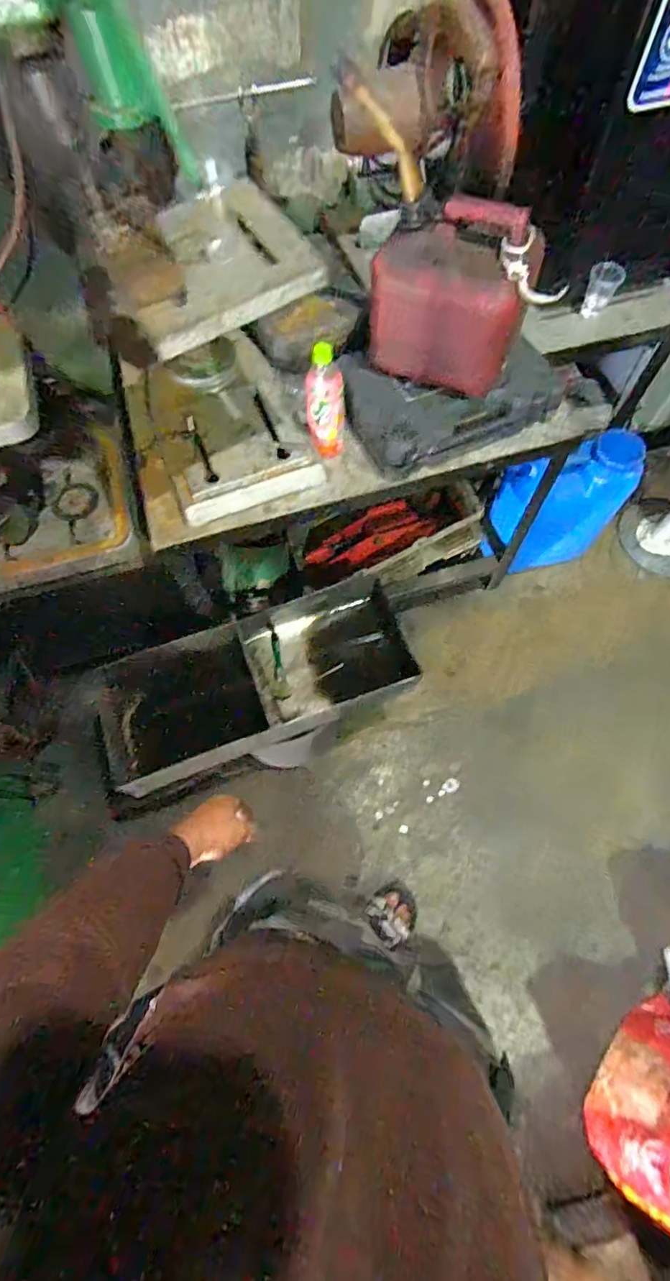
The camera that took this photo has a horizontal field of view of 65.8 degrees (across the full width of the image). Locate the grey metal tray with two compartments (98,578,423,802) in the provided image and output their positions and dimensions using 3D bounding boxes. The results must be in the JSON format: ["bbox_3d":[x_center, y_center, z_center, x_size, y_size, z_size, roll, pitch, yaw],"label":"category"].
[{"bbox_3d":[-0.177,0.097,1.203,0.740,0.146,0.309,-21,68,-7],"label":"grey metal tray with two compartments"}]

